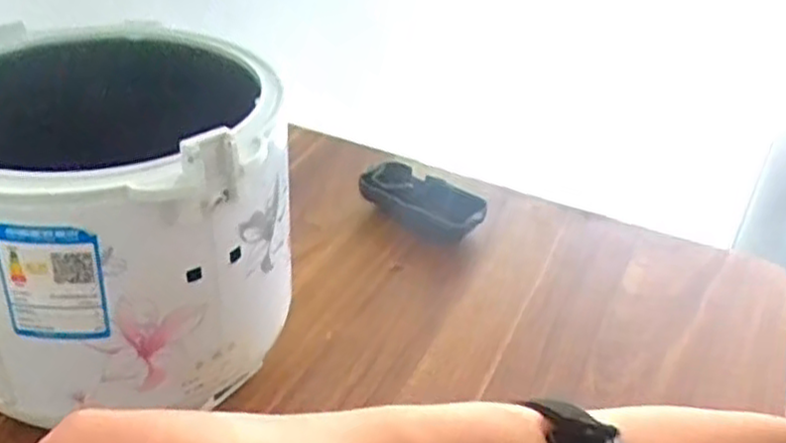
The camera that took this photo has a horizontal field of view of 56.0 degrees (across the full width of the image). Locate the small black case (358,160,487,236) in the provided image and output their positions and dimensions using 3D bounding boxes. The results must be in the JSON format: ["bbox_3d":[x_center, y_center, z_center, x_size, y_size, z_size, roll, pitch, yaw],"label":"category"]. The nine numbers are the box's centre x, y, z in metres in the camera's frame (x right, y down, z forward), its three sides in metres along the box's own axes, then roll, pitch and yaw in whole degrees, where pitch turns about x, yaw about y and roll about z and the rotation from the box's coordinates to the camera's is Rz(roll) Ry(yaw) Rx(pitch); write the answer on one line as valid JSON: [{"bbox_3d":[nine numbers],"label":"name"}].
[{"bbox_3d":[0.022,-0.020,0.637,0.048,0.029,0.110,-27,44,-37],"label":"small black case"}]

